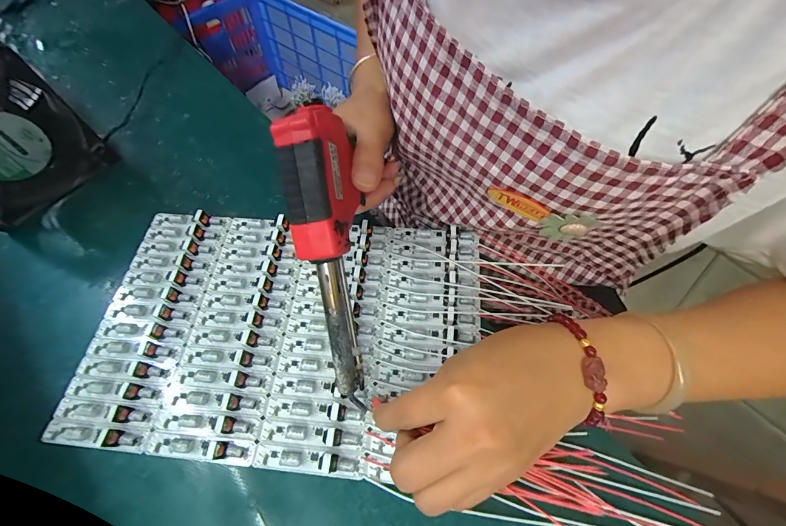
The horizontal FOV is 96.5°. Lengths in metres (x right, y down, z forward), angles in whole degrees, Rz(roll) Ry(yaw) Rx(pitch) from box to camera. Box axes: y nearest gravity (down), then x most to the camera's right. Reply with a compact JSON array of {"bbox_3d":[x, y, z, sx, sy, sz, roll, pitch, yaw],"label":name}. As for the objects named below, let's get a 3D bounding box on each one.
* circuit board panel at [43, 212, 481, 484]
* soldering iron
[{"bbox_3d":[-0.083,0.047,0.270,0.291,0.015,0.190,3,62,4],"label":"circuit board panel"},{"bbox_3d":[-0.037,-0.002,0.218,0.038,0.040,0.171,-7,99,-1],"label":"soldering iron"}]

